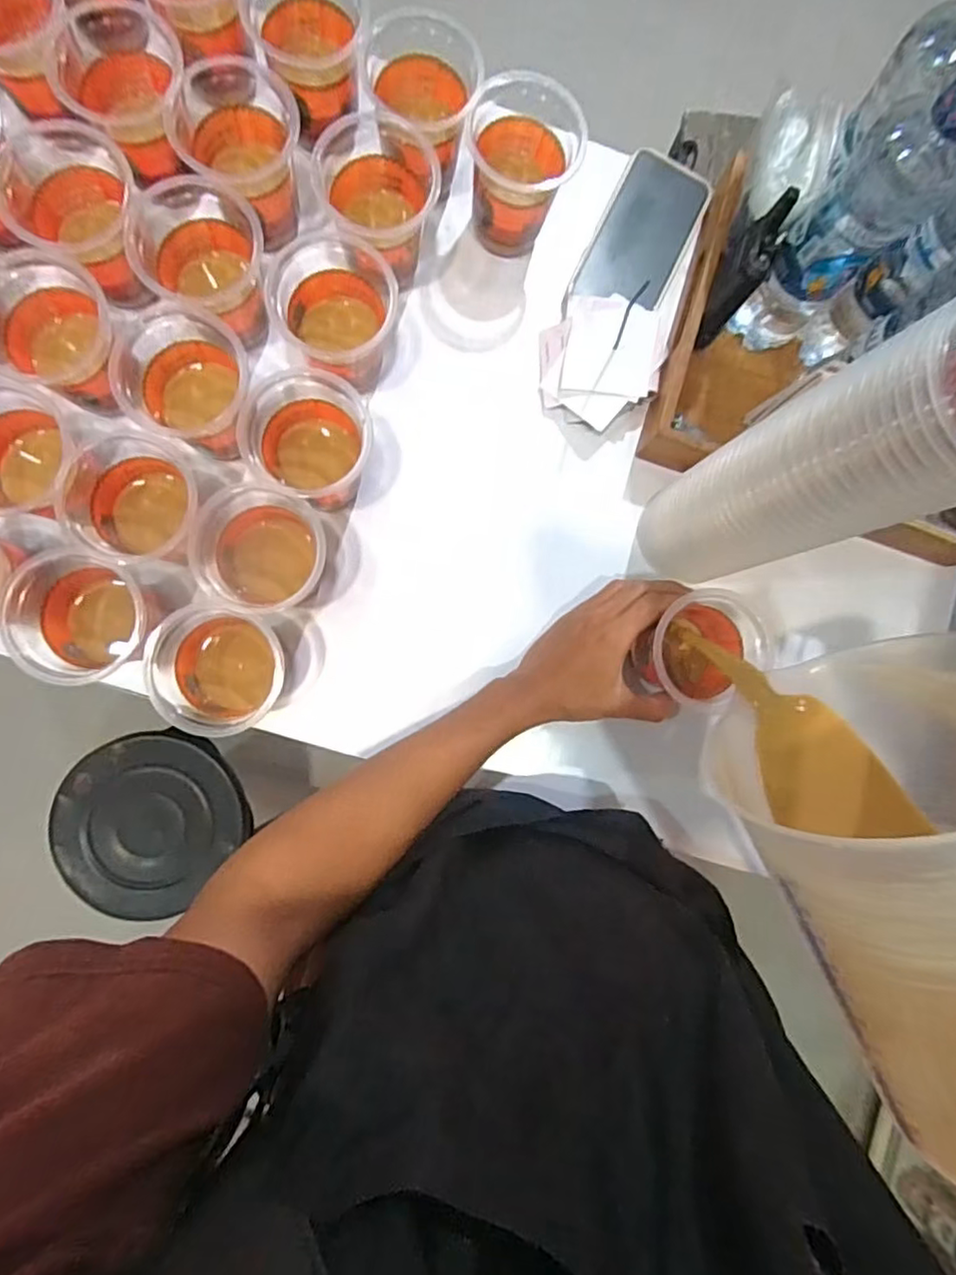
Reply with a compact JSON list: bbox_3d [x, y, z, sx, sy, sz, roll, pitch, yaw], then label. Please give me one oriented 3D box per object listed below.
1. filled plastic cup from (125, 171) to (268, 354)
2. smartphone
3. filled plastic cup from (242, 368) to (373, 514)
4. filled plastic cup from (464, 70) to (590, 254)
[{"bbox_3d":[-0.200,-0.279,0.483,0.084,0.091,0.077,0,88,-5],"label":"filled plastic cup"},{"bbox_3d":[0.149,-0.361,0.583,0.081,0.013,0.168,25,86,-4],"label":"smartphone"},{"bbox_3d":[-0.127,-0.148,0.494,0.086,0.105,0.077,15,87,-5],"label":"filled plastic cup"},{"bbox_3d":[0.033,-0.375,0.511,0.086,0.118,0.079,0,88,-5],"label":"filled plastic cup"}]

